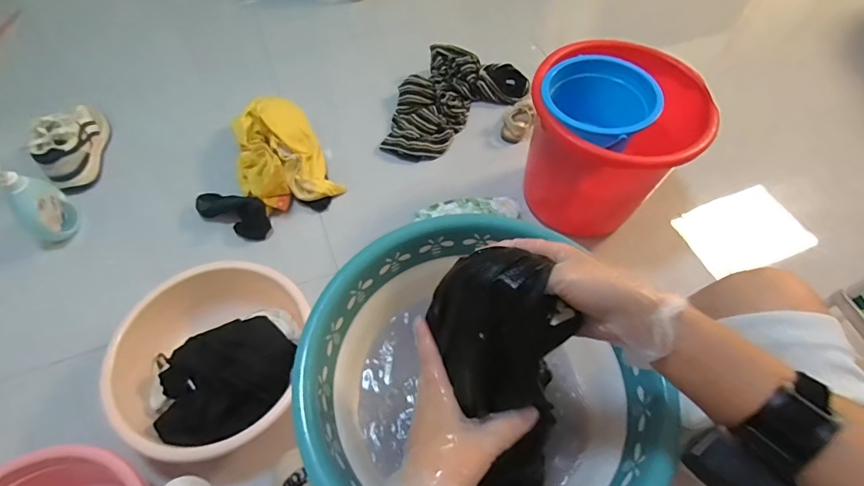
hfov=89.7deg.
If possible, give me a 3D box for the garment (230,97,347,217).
[{"bbox_3d":[-0.362,-0.217,1.011,0.196,0.100,0.289,-27,62,-17],"label":"garment"}]

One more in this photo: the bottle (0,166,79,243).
[{"bbox_3d":[-0.808,-0.085,0.878,0.047,0.241,0.091,32,62,17],"label":"bottle"}]

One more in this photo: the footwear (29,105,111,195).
[{"bbox_3d":[-0.852,-0.233,1.024,0.079,0.124,0.216,-3,58,-4],"label":"footwear"}]

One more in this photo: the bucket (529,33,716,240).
[{"bbox_3d":[0.349,-0.193,0.907,0.307,0.294,0.309,1,58,-1],"label":"bucket"}]

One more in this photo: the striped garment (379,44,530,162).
[{"bbox_3d":[0.049,-0.403,1.163,0.469,0.094,0.239,-35,65,-21],"label":"striped garment"}]

